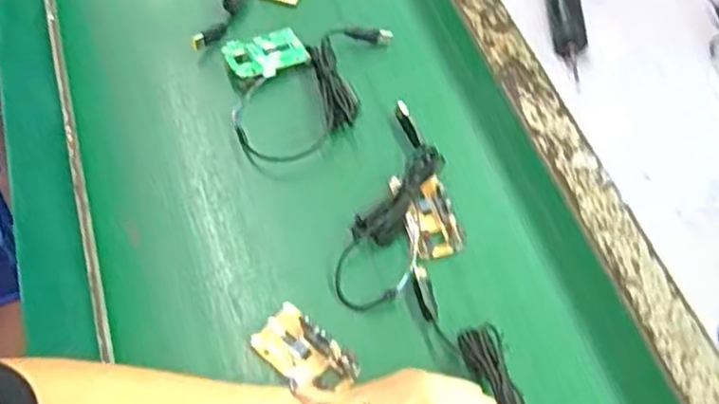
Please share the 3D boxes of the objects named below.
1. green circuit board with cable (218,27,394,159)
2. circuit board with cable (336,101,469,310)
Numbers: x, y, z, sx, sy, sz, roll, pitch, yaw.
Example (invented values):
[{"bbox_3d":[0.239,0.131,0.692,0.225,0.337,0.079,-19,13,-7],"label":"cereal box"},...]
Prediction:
[{"bbox_3d":[-0.047,-0.107,0.634,0.157,0.017,0.160,1,65,-6],"label":"green circuit board with cable"},{"bbox_3d":[0.049,0.004,0.571,0.091,0.022,0.197,20,64,4],"label":"circuit board with cable"}]

